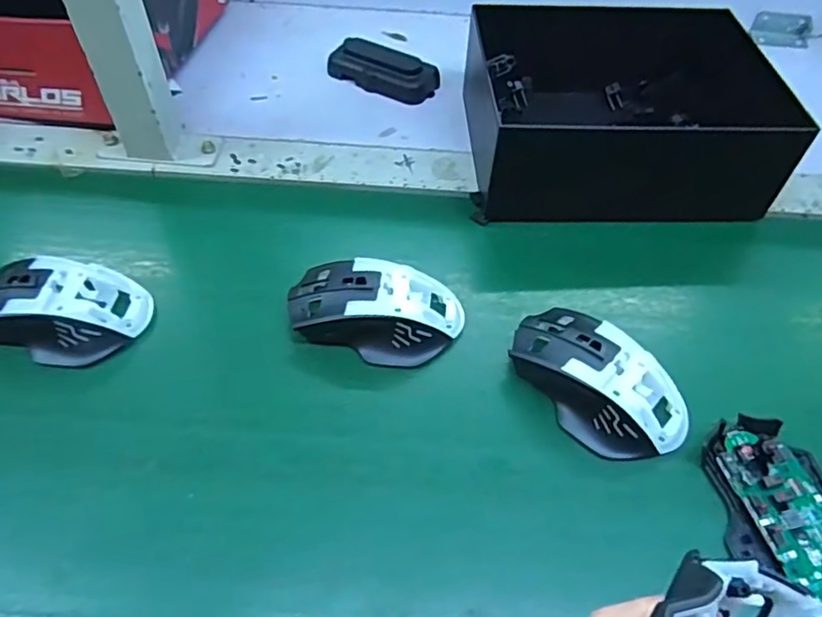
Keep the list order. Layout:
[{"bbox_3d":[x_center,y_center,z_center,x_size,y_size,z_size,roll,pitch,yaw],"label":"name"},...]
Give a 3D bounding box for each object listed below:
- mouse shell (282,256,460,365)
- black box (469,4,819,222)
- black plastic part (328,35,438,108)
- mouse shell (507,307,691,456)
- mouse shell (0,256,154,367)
[{"bbox_3d":[-0.024,-0.001,0.406,0.112,0.033,0.062,8,52,4],"label":"mouse shell"},{"bbox_3d":[0.172,-0.175,0.522,0.221,0.083,0.209,-1,52,-3],"label":"black box"},{"bbox_3d":[-0.029,-0.230,0.593,0.104,0.026,0.047,23,55,15],"label":"black plastic part"},{"bbox_3d":[0.114,0.043,0.378,0.114,0.032,0.064,38,60,24],"label":"mouse shell"},{"bbox_3d":[-0.231,-0.002,0.400,0.106,0.033,0.066,11,52,6],"label":"mouse shell"}]

